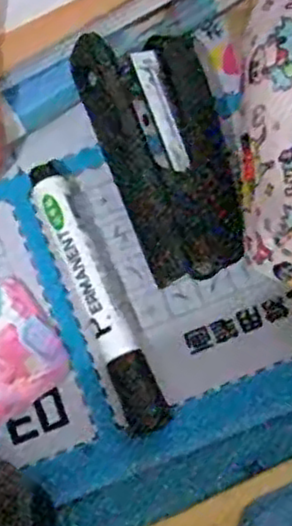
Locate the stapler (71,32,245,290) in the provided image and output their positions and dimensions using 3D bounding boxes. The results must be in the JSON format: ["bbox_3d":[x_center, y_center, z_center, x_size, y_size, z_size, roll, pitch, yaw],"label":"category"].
[{"bbox_3d":[0.008,-0.049,0.336,0.056,0.025,0.114,-15,80,-4],"label":"stapler"}]

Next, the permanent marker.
[{"bbox_3d":[-0.023,0.013,0.329,0.019,0.016,0.132,-23,81,-5],"label":"permanent marker"}]

